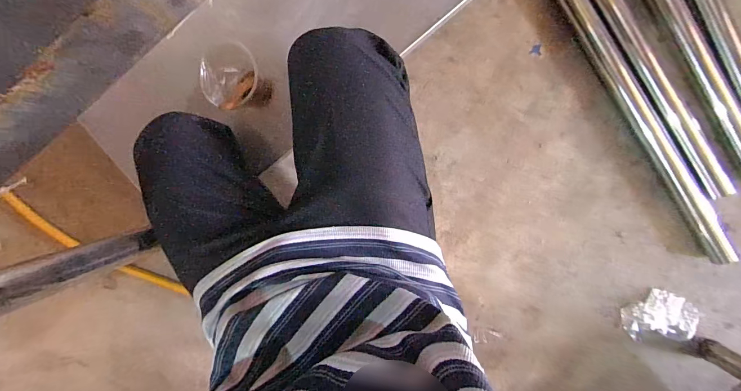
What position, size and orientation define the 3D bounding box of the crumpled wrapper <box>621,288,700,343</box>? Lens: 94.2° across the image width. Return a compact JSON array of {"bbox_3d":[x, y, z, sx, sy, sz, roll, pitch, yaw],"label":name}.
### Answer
[{"bbox_3d":[0.659,0.277,0.787,0.163,0.039,0.125,0,97,2],"label":"crumpled wrapper"}]

